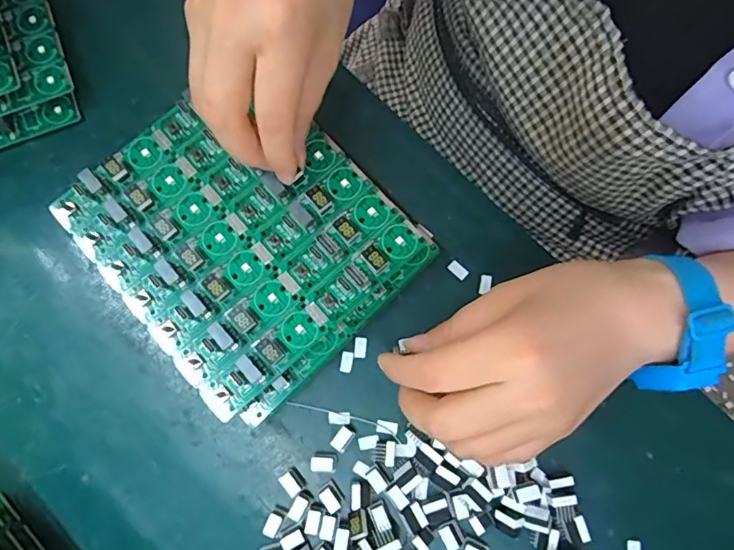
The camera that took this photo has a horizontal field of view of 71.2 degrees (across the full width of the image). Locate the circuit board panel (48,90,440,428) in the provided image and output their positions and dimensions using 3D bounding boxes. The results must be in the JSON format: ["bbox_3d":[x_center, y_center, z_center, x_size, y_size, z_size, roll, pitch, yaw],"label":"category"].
[{"bbox_3d":[-0.065,-0.023,0.272,0.136,0.023,0.155,-43,82,-9],"label":"circuit board panel"}]

